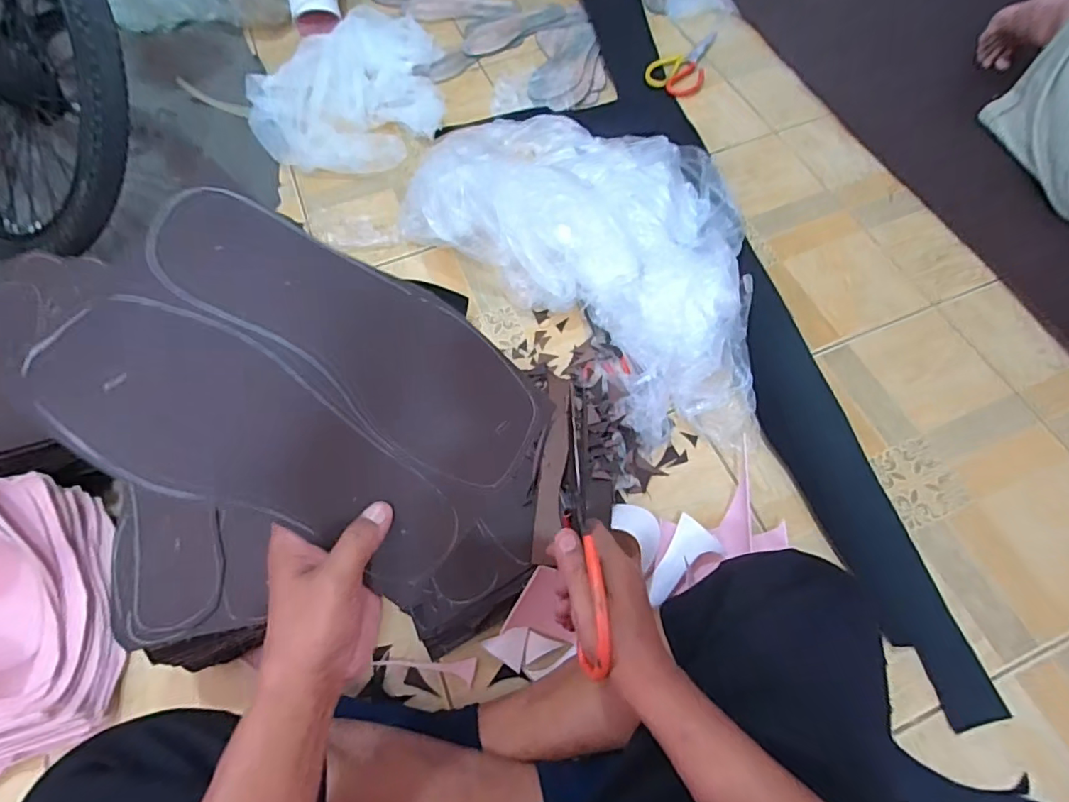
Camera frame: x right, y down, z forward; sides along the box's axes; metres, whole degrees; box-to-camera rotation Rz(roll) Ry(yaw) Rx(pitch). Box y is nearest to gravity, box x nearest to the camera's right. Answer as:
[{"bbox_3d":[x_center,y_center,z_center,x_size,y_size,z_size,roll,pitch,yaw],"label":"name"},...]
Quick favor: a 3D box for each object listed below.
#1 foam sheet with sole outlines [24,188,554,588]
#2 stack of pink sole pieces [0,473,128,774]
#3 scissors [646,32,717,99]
[{"bbox_3d":[-0.133,-0.002,0.339,0.270,0.014,0.173,30,79,-19],"label":"foam sheet with sole outlines"},{"bbox_3d":[-0.577,0.234,0.550,0.233,0.104,0.286,-18,65,-8],"label":"stack of pink sole pieces"},{"bbox_3d":[0.279,-0.647,1.006,0.106,0.014,0.222,17,66,9],"label":"scissors"}]

